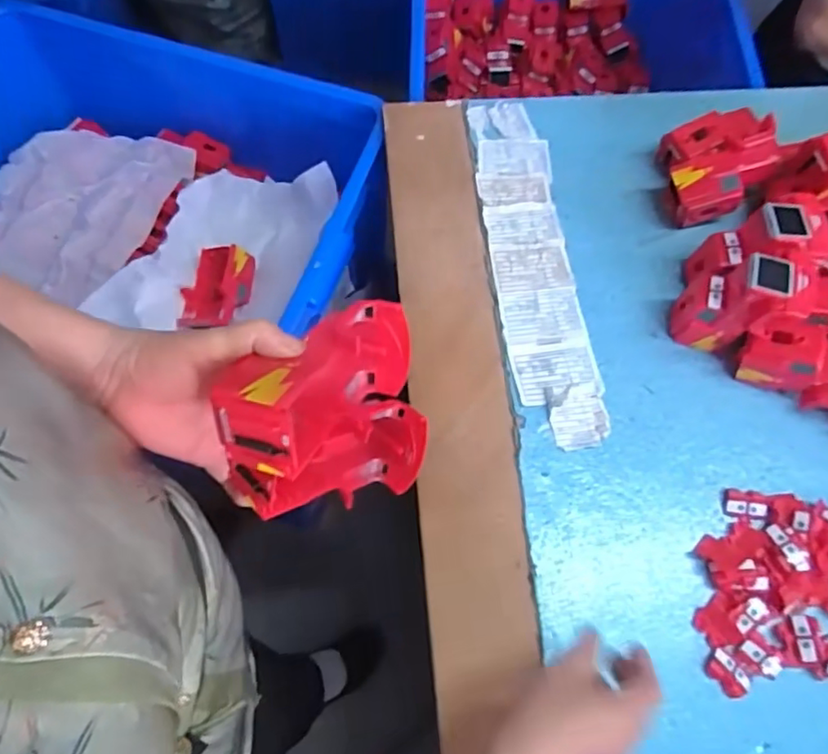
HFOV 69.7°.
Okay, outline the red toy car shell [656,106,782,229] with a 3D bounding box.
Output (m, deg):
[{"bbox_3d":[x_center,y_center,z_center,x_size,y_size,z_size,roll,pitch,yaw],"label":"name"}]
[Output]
[{"bbox_3d":[0.343,-0.250,0.683,0.110,0.090,0.135,-2,67,-3],"label":"red toy car shell"}]

